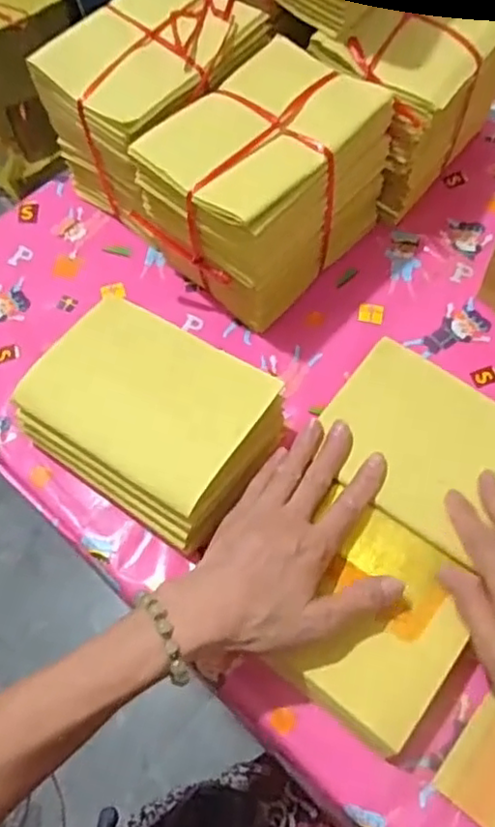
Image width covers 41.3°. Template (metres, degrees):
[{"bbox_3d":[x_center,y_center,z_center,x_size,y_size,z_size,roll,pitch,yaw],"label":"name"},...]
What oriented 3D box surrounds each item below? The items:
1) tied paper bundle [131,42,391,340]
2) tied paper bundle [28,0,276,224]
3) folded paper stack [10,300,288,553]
[{"bbox_3d":[0.014,-0.184,0.545,0.127,0.140,0.170,38,72,19],"label":"tied paper bundle"},{"bbox_3d":[-0.072,-0.274,0.583,0.126,0.131,0.183,37,72,19],"label":"tied paper bundle"},{"bbox_3d":[-0.071,0.005,0.492,0.171,0.077,0.130,32,70,17],"label":"folded paper stack"}]

